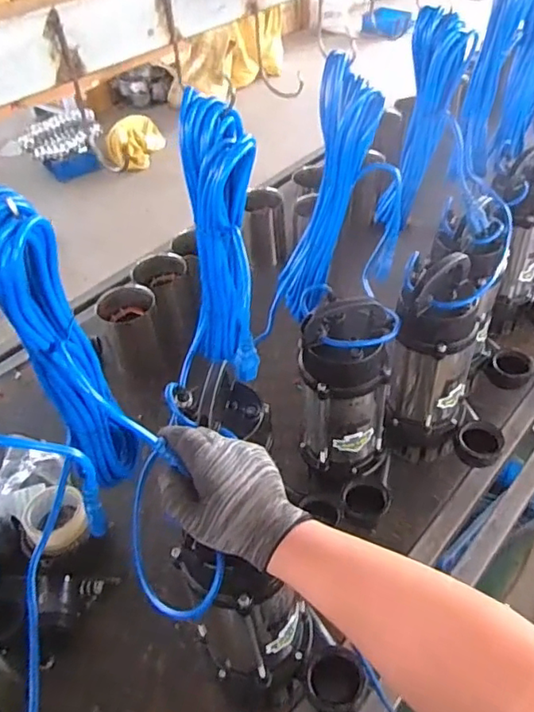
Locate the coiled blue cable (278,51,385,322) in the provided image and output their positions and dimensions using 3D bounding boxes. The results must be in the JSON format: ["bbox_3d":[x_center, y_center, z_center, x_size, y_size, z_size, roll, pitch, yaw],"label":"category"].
[{"bbox_3d":[0.076,-0.211,0.754,0.131,0.328,0.047,-16,46,-9],"label":"coiled blue cable"}]

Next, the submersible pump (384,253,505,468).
[{"bbox_3d":[0.289,0.028,0.894,0.180,0.353,0.144,2,46,9],"label":"submersible pump"}]

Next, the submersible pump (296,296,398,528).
[{"bbox_3d":[0.118,0.094,0.852,0.139,0.357,0.163,3,46,10],"label":"submersible pump"}]

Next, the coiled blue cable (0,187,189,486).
[{"bbox_3d":[-0.187,0.008,0.548,0.047,0.346,0.091,13,50,18],"label":"coiled blue cable"}]

